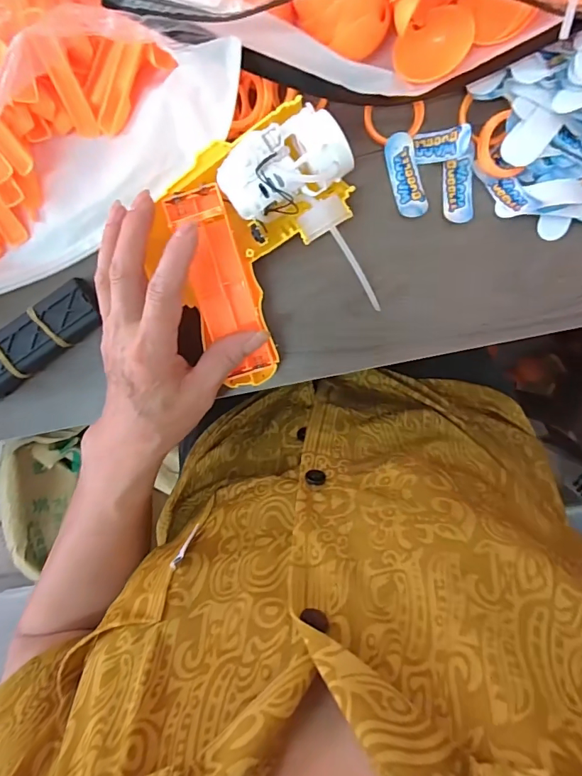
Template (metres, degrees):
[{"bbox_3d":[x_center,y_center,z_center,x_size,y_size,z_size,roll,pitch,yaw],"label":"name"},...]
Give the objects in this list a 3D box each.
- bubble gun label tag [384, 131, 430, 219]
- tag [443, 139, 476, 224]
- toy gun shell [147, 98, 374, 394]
[{"bbox_3d":[0.071,-0.129,0.266,0.018,0.008,0.047,-17,97,7],"label":"bubble gun label tag"},{"bbox_3d":[0.102,-0.123,0.264,0.019,0.007,0.044,-3,98,5],"label":"tag"},{"bbox_3d":[-0.012,-0.080,0.255,0.123,0.038,0.120,-31,95,8],"label":"toy gun shell"}]

